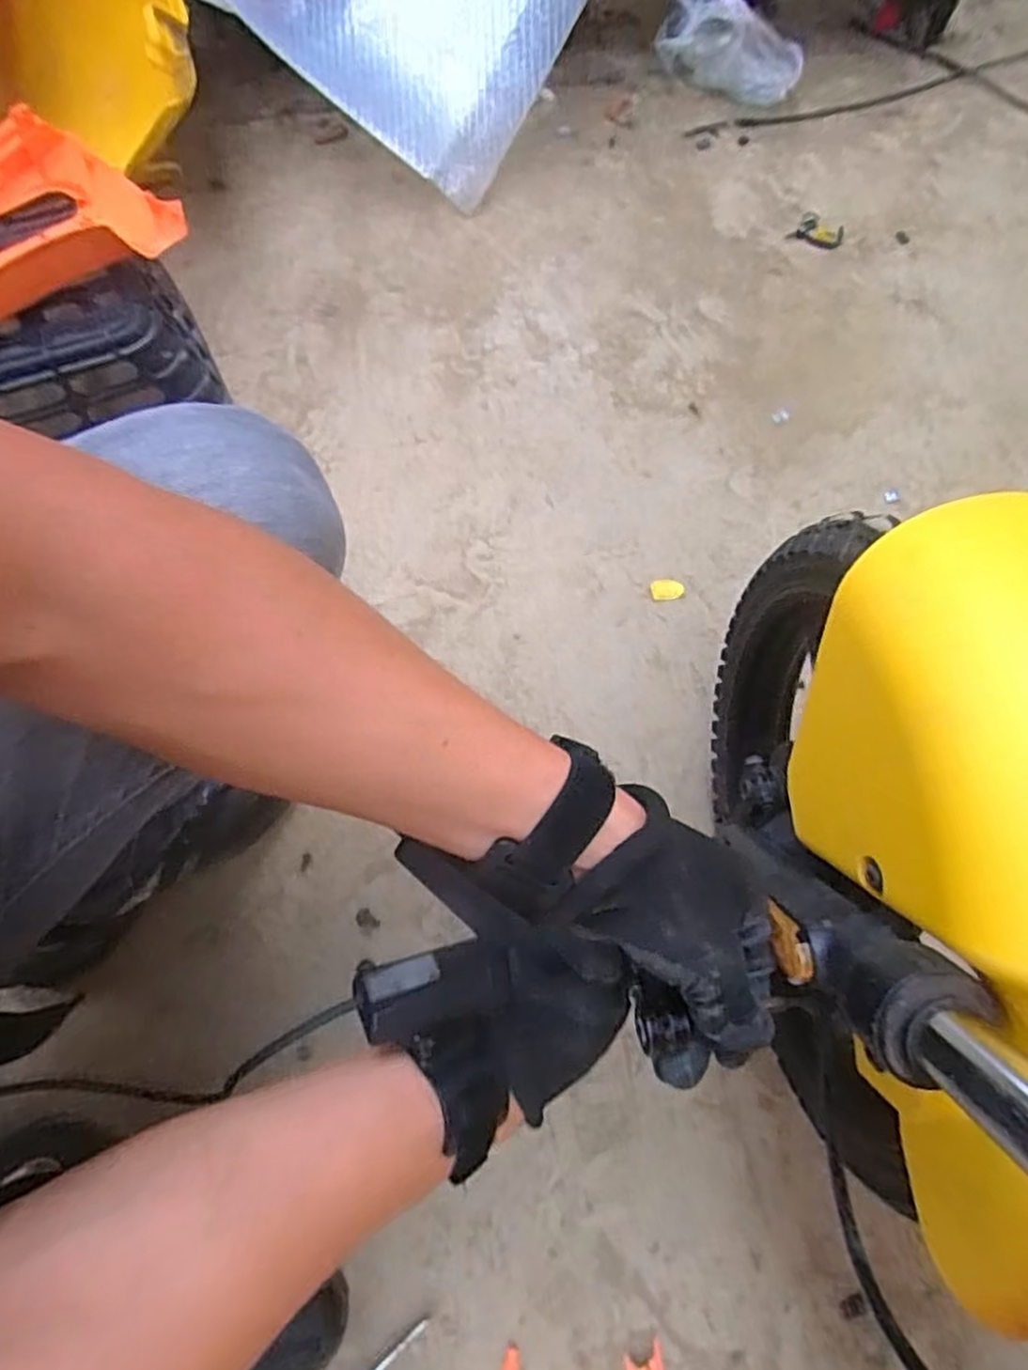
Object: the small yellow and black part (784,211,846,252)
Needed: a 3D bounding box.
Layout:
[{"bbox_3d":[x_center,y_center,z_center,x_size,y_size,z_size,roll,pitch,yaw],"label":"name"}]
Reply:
[{"bbox_3d":[0.367,-0.547,0.889,0.059,0.010,0.052,27,73,8],"label":"small yellow and black part"}]

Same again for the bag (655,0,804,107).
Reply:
[{"bbox_3d":[0.270,-0.794,0.911,0.179,0.103,0.055,18,72,2],"label":"bag"}]

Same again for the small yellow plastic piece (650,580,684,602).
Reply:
[{"bbox_3d":[0.152,-0.095,0.728,0.033,0.004,0.021,-4,72,-3],"label":"small yellow plastic piece"}]

